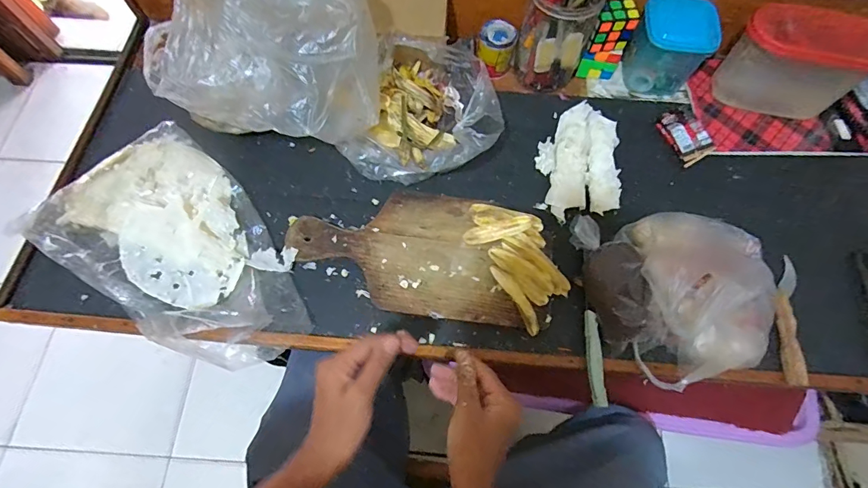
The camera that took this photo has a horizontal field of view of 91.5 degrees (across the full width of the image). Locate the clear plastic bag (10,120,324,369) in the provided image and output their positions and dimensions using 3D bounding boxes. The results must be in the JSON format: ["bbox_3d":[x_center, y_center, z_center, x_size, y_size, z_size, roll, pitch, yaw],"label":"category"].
[{"bbox_3d":[-0.313,-0.002,0.529,0.343,0.045,0.213,35,71,13],"label":"clear plastic bag"}]

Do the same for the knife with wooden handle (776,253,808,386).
[{"bbox_3d":[0.440,0.090,0.523,0.028,0.018,0.166,14,68,5],"label":"knife with wooden handle"}]

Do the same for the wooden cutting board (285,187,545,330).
[{"bbox_3d":[-0.026,0.008,0.547,0.309,0.018,0.160,6,68,2],"label":"wooden cutting board"}]

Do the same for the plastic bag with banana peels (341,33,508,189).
[{"bbox_3d":[-0.005,-0.197,0.586,0.203,0.078,0.236,16,68,6],"label":"plastic bag with banana peels"}]

